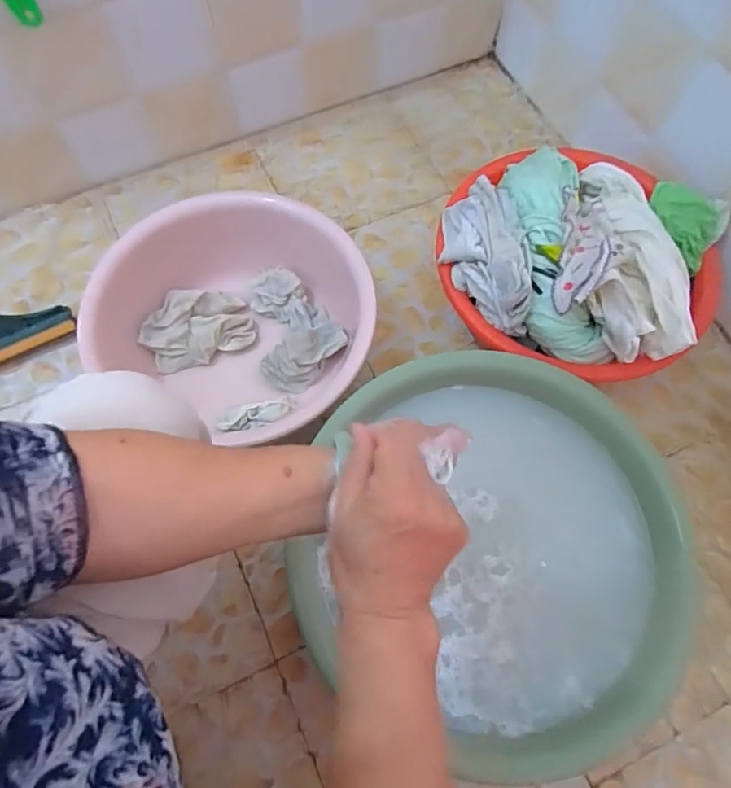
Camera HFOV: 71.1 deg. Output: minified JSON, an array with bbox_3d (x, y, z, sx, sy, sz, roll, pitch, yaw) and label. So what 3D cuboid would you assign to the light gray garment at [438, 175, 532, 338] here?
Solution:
[{"bbox_3d":[0.167,-0.201,0.728,0.107,0.072,0.223,-1,68,-1],"label":"light gray garment"}]

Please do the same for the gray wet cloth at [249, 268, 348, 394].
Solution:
[{"bbox_3d":[-0.111,-0.111,0.842,0.135,0.068,0.200,-12,69,-5],"label":"gray wet cloth"}]

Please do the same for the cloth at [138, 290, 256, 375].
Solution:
[{"bbox_3d":[-0.277,-0.112,0.850,0.171,0.031,0.121,-16,90,-14],"label":"cloth"}]

